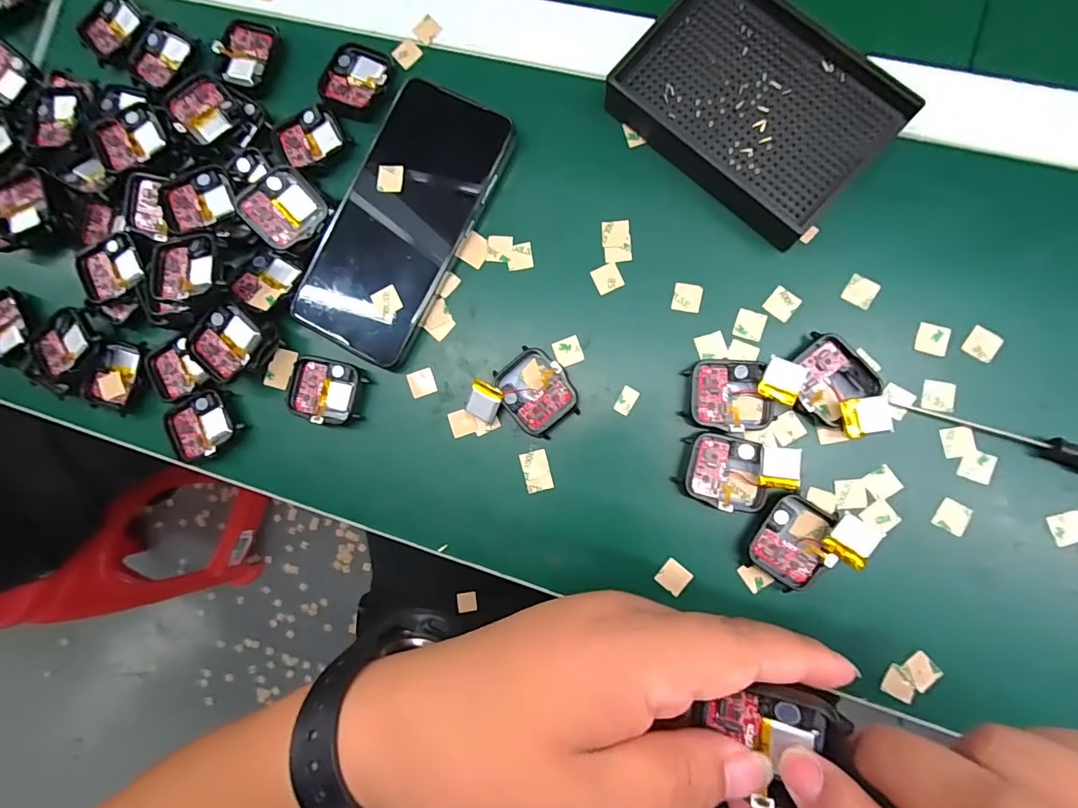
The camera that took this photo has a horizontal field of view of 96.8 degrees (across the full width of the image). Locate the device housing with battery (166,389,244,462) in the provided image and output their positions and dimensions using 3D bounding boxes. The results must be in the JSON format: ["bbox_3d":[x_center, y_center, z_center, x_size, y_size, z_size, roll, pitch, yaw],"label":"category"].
[{"bbox_3d":[-0.209,0.013,0.298,0.042,0.007,0.039,-19,84,4],"label":"device housing with battery"}]

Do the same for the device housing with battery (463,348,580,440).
[{"bbox_3d":[-0.008,-0.002,0.275,0.054,0.014,0.046,-37,83,2],"label":"device housing with battery"}]

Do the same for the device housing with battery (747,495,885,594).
[{"bbox_3d":[0.139,0.074,0.248,0.047,0.018,0.046,25,89,7],"label":"device housing with battery"}]

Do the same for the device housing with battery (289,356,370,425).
[{"bbox_3d":[-0.129,-0.008,0.290,0.046,0.010,0.037,13,87,7],"label":"device housing with battery"}]

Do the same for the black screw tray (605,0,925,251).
[{"bbox_3d":[0.118,-0.165,0.264,0.135,0.023,0.092,43,91,7],"label":"black screw tray"}]

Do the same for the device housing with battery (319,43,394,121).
[{"bbox_3d":[-0.114,-0.201,0.298,0.039,0.010,0.044,24,89,7],"label":"device housing with battery"}]

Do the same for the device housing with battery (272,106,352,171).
[{"bbox_3d":[-0.144,-0.167,0.300,0.041,0.006,0.040,-33,83,3],"label":"device housing with battery"}]

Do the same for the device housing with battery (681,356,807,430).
[{"bbox_3d":[0.109,-0.005,0.257,0.058,0.018,0.038,-1,86,6],"label":"device housing with battery"}]

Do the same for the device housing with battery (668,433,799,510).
[{"bbox_3d":[0.106,0.037,0.256,0.055,0.016,0.037,11,87,7],"label":"device housing with battery"}]

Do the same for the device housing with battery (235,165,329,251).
[{"bbox_3d":[-0.151,-0.116,0.283,0.039,0.006,0.045,43,76,-23],"label":"device housing with battery"}]

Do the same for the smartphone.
[{"bbox_3d":[-0.082,-0.109,0.288,0.078,0.014,0.161,29,89,7],"label":"smartphone"}]

